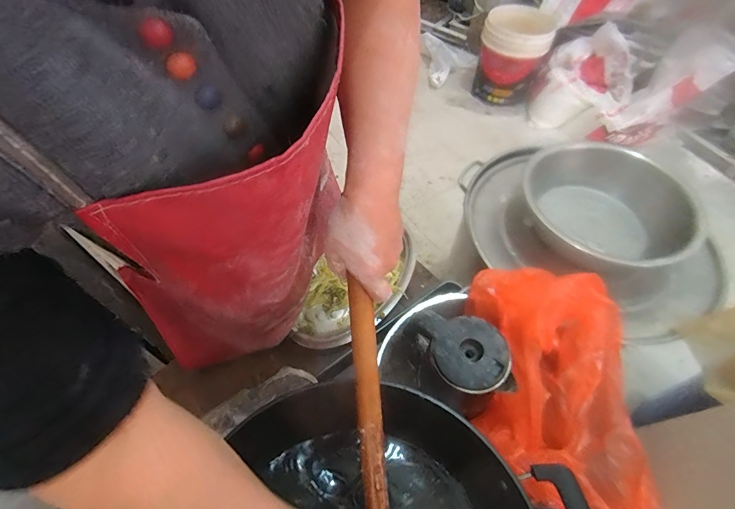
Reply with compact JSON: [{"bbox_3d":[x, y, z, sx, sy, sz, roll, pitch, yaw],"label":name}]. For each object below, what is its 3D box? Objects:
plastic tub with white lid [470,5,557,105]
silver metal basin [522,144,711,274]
[{"bbox_3d":[0.586,-0.782,1.575,0.270,0.353,0.238,16,57,9],"label":"plastic tub with white lid"},{"bbox_3d":[0.454,-0.081,0.769,0.269,0.150,0.285,1,56,-1],"label":"silver metal basin"}]

